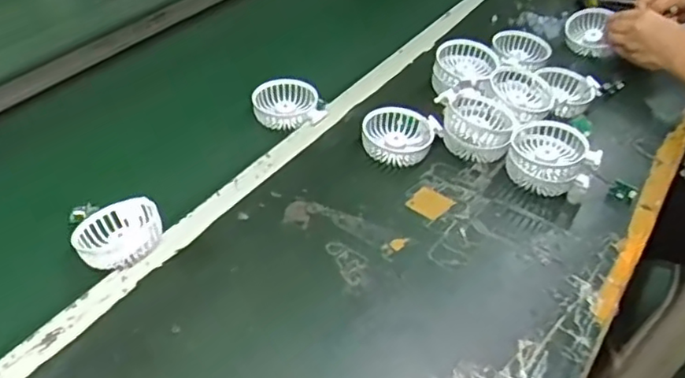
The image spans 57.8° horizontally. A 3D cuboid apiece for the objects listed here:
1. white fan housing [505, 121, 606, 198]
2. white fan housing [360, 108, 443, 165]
[{"bbox_3d":[0.262,-0.041,0.776,0.103,0.054,0.096,2,42,-2],"label":"white fan housing"},{"bbox_3d":[0.074,-0.065,0.806,0.099,0.035,0.086,14,43,10],"label":"white fan housing"}]

